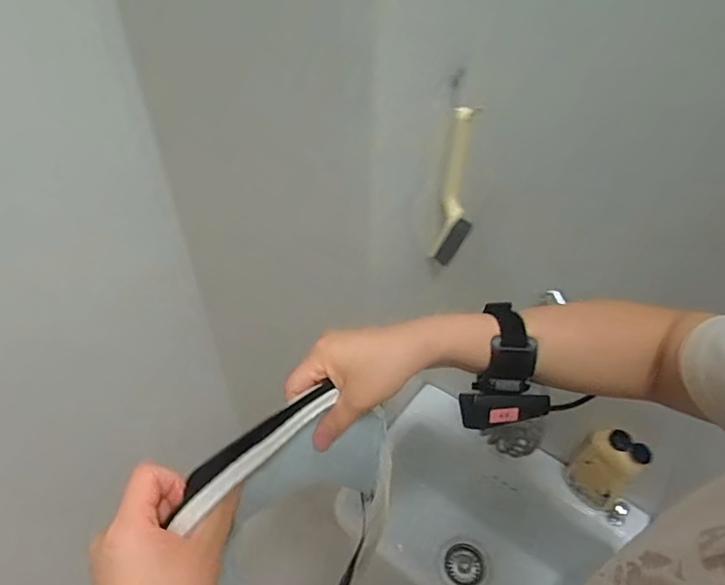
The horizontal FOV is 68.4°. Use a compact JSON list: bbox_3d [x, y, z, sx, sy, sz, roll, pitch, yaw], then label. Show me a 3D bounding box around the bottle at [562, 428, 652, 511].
[{"bbox_3d":[0.388,0.283,0.859,0.090,0.165,0.041,28,51,24],"label":"bottle"}]

